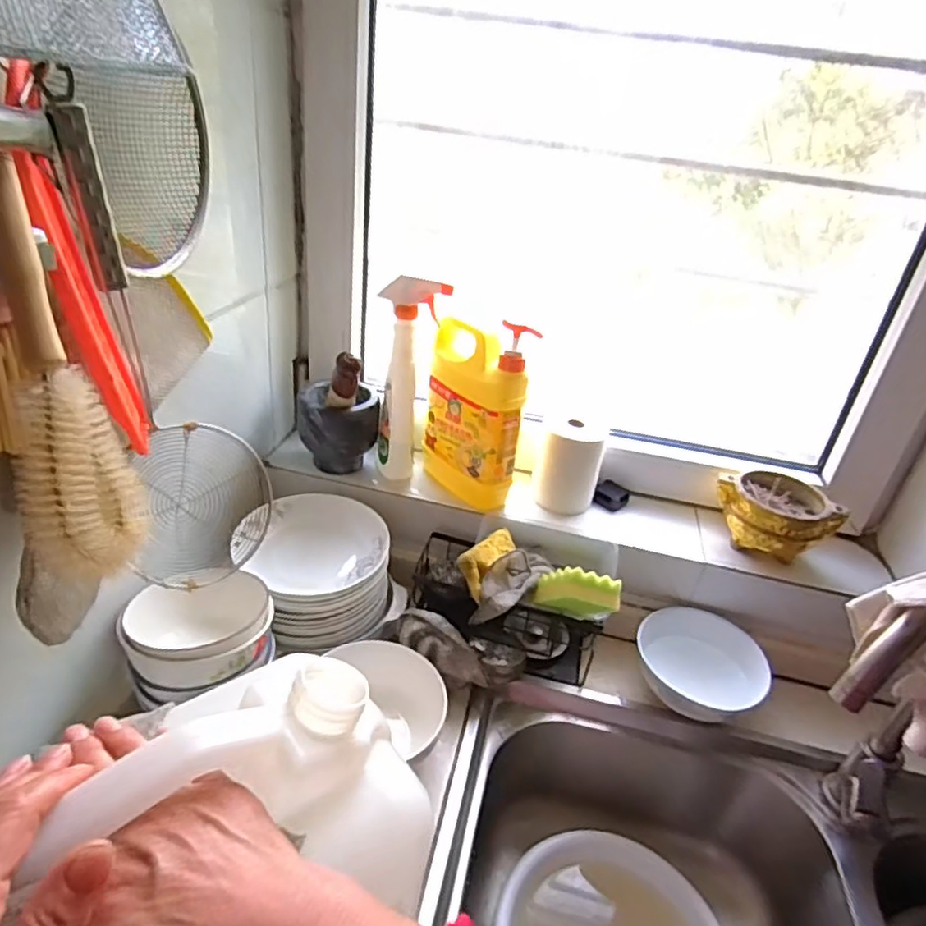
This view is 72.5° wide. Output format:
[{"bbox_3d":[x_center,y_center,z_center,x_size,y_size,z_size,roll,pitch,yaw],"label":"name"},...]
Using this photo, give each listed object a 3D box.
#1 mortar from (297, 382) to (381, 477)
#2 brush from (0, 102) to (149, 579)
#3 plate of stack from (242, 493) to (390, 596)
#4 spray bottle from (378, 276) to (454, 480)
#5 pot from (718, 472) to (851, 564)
[{"bbox_3d":[-0.164,-0.039,0.839,0.104,0.113,0.090,2,31,-9],"label":"mortar"},{"bbox_3d":[-0.223,-0.050,0.341,0.060,0.233,0.047,-16,13,-34],"label":"brush"},{"bbox_3d":[-0.180,0.096,0.752,0.157,0.035,0.163,5,30,-3],"label":"plate of stack"},{"bbox_3d":[-0.070,-0.101,0.796,0.078,0.253,0.051,11,30,6],"label":"spray bottle"},{"bbox_3d":[0.379,0.068,0.774,0.098,0.075,0.124,-15,37,-33],"label":"pot"}]

